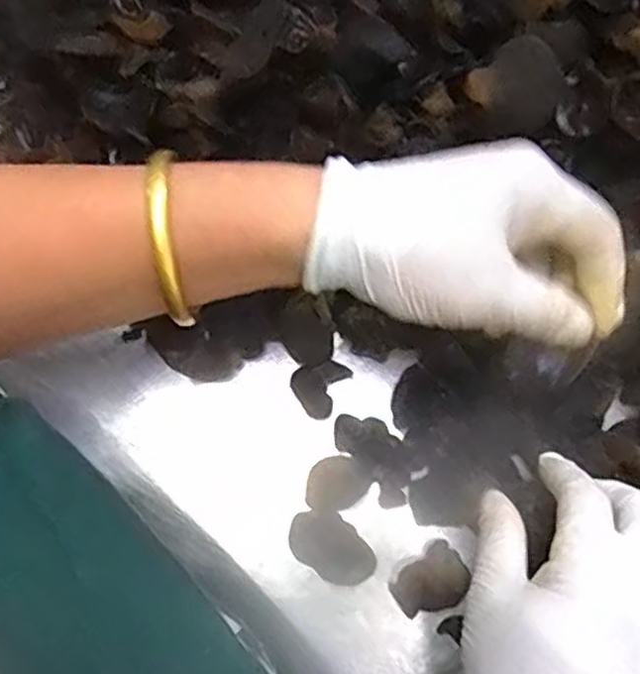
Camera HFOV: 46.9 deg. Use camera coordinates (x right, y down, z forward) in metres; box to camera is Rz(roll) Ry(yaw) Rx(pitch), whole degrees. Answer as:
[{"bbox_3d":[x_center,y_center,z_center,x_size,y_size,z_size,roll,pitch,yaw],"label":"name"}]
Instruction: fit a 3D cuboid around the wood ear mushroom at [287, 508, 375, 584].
[{"bbox_3d":[0.006,0.100,0.351,0.043,0.008,0.026,38,81,8],"label":"wood ear mushroom"}]

